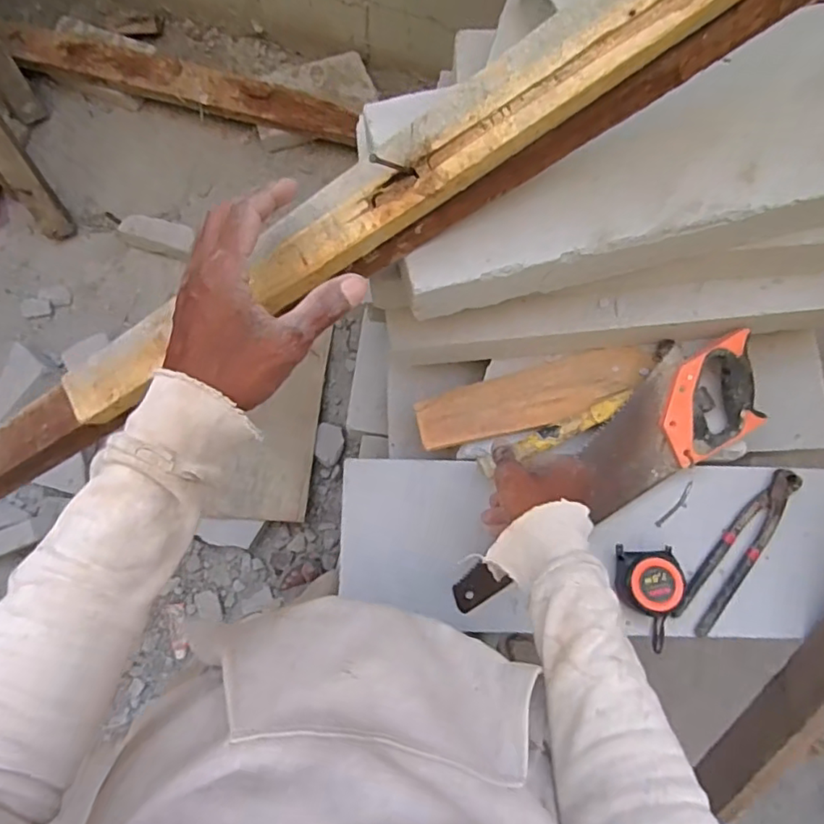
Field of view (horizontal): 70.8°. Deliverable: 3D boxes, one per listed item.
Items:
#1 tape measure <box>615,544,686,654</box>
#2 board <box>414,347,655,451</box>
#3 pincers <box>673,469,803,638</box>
[{"bbox_3d":[0.265,0.209,0.656,0.075,0.042,0.115,9,80,1],"label":"tape measure"},{"bbox_3d":[0.148,-0.021,0.693,0.288,0.020,0.080,-15,59,-7],"label":"board"},{"bbox_3d":[0.380,0.157,0.677,0.048,0.019,0.215,36,81,6],"label":"pincers"}]

